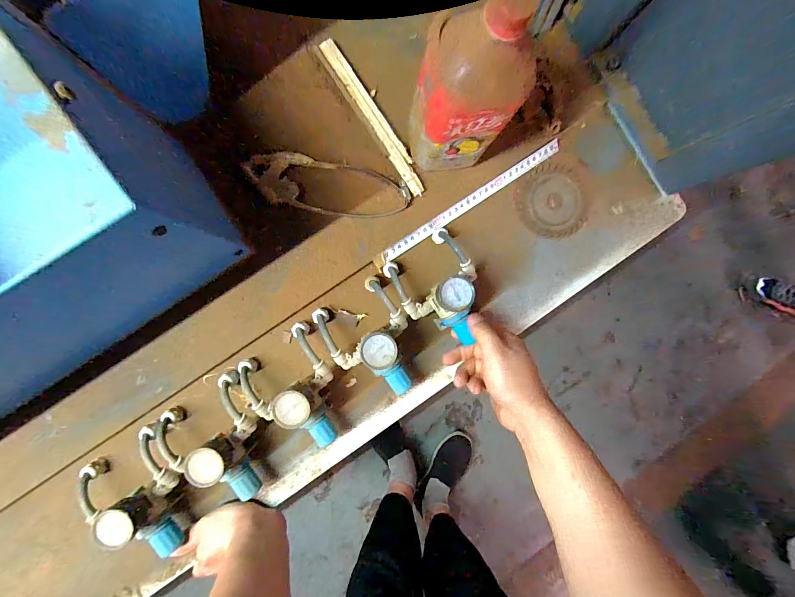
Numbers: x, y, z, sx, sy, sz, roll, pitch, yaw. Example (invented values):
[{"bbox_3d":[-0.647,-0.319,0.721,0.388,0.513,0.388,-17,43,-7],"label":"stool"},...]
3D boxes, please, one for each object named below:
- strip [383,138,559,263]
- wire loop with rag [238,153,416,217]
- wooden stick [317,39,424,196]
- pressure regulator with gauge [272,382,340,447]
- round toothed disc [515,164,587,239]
[{"bbox_3d":[0.101,-0.132,0.454,0.282,0.004,0.016,-34,105,-4],"label":"strip"},{"bbox_3d":[-0.083,-0.138,0.421,0.196,0.021,0.063,7,90,-5],"label":"wire loop with rag"},{"bbox_3d":[-0.029,-0.226,0.427,0.023,0.012,0.216,-34,93,-4],"label":"wooden stick"},{"bbox_3d":[-0.101,0.135,0.401,0.042,0.083,0.087,-42,94,-3],"label":"pressure regulator with gauge"},{"bbox_3d":[0.212,-0.132,0.466,0.090,0.008,0.098,0,93,-1],"label":"round toothed disc"}]

